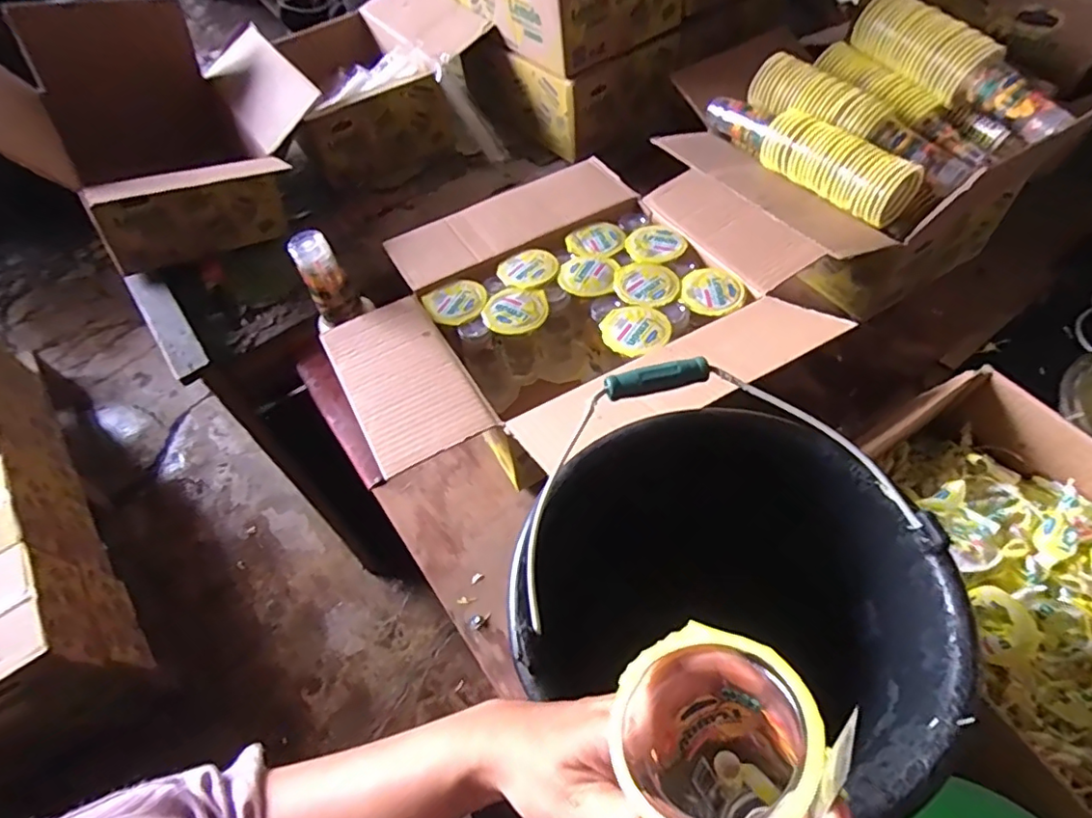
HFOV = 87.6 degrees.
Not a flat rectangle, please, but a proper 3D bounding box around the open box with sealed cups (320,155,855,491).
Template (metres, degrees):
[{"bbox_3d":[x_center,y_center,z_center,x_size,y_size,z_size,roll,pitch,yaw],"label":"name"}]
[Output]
[{"bbox_3d":[0.022,-0.123,0.707,0.541,0.165,0.438,-16,56,-6],"label":"open box with sealed cups"}]

